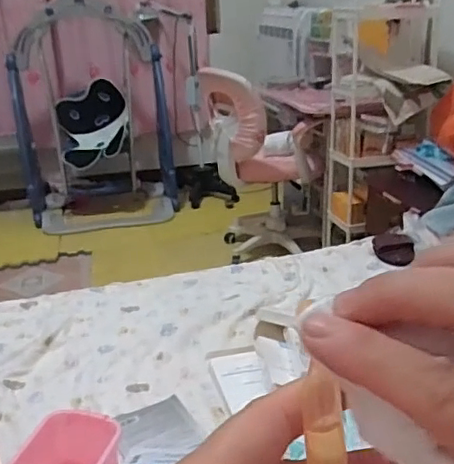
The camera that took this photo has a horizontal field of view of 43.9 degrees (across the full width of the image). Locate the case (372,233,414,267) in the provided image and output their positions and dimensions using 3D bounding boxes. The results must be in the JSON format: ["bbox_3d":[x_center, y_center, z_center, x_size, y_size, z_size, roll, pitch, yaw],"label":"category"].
[{"bbox_3d":[0.427,0.041,1.452,0.100,0.053,0.102,3,22,15],"label":"case"}]

